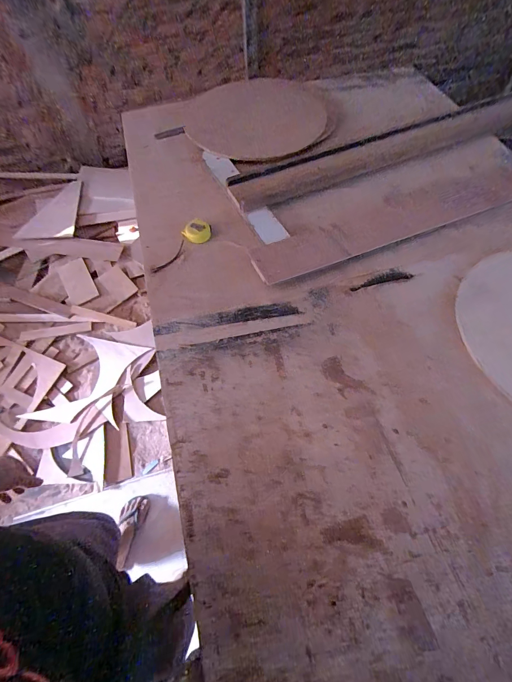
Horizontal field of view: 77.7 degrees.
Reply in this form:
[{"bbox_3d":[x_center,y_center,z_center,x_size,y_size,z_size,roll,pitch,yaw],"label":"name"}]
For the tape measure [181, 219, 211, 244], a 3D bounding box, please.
[{"bbox_3d":[-0.165,-0.310,0.896,0.075,0.041,0.066,9,63,6],"label":"tape measure"}]

